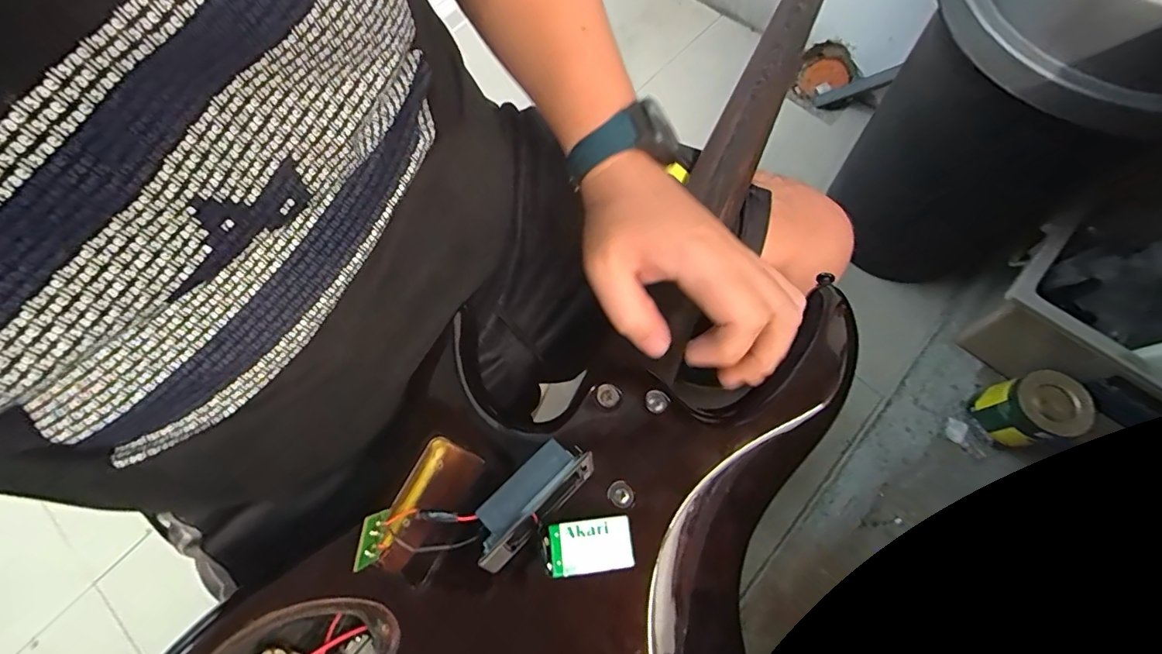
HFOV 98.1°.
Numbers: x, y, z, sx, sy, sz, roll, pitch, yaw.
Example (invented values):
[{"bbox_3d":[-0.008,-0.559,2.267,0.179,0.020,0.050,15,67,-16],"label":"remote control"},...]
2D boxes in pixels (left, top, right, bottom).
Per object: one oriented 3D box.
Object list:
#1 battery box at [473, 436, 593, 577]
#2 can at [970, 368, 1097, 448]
[{"bbox_3d":[-0.027,0.093,0.272,0.027,0.035,0.073,43,76,15],"label":"battery box"},{"bbox_3d":[0.743,0.137,0.844,0.112,0.135,0.104,-23,71,-7],"label":"can"}]

